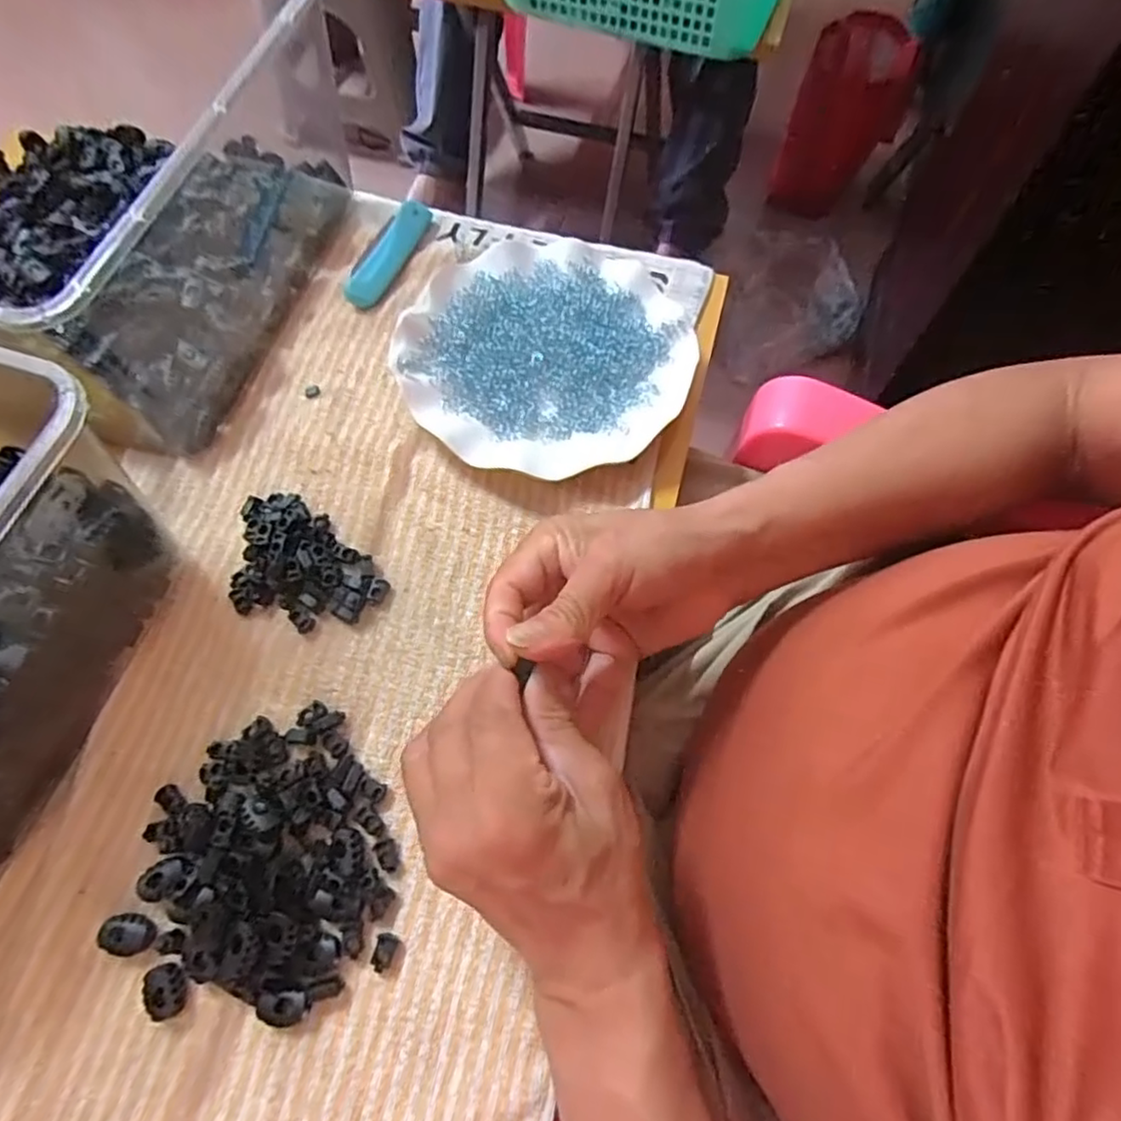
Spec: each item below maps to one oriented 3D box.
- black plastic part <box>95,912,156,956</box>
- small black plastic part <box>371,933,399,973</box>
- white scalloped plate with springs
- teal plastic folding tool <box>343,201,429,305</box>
[{"bbox_3d":[-0.200,0.172,0.304,0.026,0.006,0.017,8,66,3],"label":"black plastic part"},{"bbox_3d":[-0.081,0.181,0.304,0.009,0.004,0.016,10,66,4],"label":"small black plastic part"},{"bbox_3d":[-0.010,-0.131,0.430,0.180,0.026,0.174,0,66,0],"label":"white scalloped plate with springs"},{"bbox_3d":[-0.124,-0.220,0.473,0.021,0.017,0.099,20,67,9],"label":"teal plastic folding tool"}]

